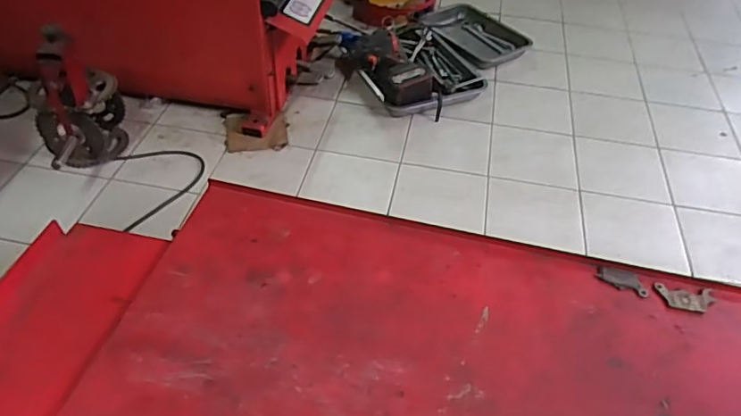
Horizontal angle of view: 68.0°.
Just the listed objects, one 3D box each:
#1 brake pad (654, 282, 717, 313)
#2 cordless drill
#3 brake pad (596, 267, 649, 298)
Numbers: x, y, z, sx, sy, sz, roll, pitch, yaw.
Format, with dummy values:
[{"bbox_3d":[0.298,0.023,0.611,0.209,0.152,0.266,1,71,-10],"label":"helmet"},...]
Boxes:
[{"bbox_3d":[0.461,0.132,0.803,0.081,0.005,0.042,8,46,9],"label":"brake pad"},{"bbox_3d":[0.038,-0.354,1.408,0.151,0.101,0.278,-18,50,-19],"label":"cordless drill"},{"bbox_3d":[0.372,0.105,0.811,0.072,0.004,0.038,18,48,14],"label":"brake pad"}]

